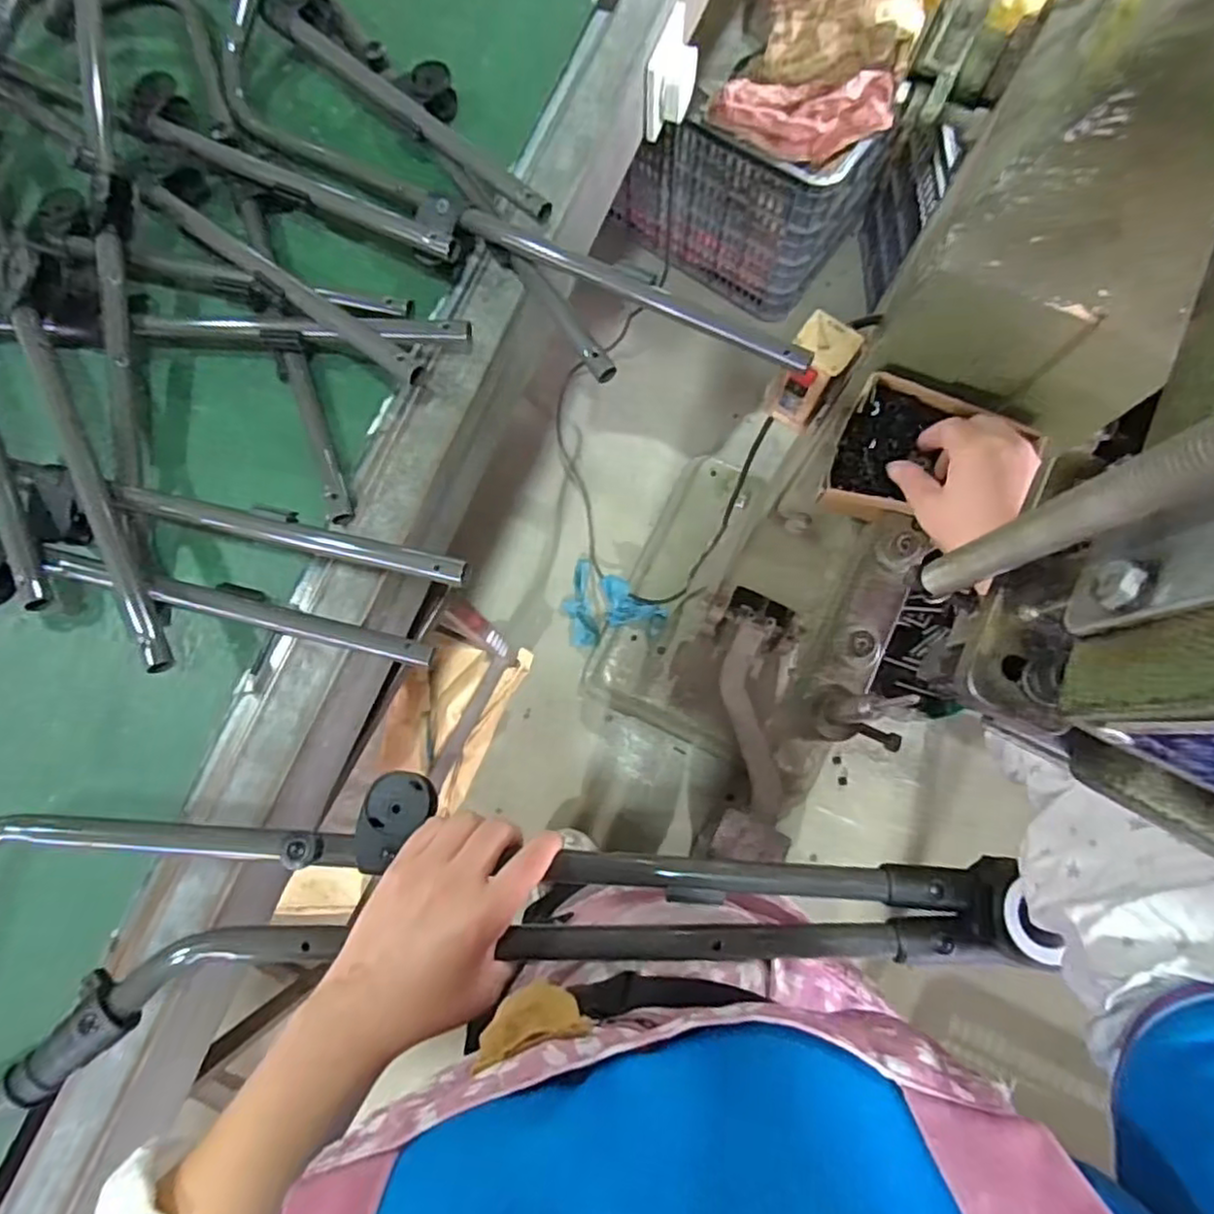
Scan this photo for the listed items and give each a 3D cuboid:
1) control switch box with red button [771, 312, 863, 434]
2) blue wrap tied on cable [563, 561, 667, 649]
[{"bbox_3d":[0.183,-0.207,0.611,0.052,0.116,0.042,34,80,7],"label":"control switch box with red button"},{"bbox_3d":[-0.008,0.014,1.334,0.220,0.098,0.148,36,80,9],"label":"blue wrap tied on cable"}]

